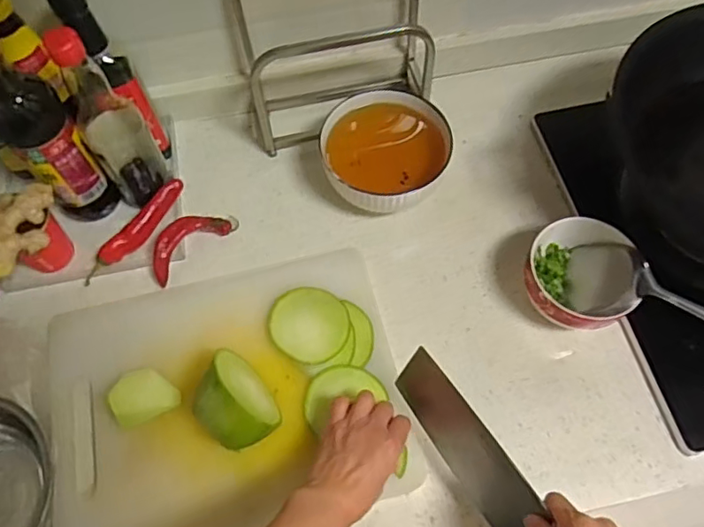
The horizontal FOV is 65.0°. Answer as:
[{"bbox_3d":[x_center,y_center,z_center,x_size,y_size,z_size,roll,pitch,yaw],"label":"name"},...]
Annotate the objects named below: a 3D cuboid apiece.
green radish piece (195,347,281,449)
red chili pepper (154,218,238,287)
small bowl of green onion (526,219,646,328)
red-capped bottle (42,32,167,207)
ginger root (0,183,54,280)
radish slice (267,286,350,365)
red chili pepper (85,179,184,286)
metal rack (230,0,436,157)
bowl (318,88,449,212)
[{"bbox_3d":[-0.115,0.136,0.540,0.066,0.067,0.091,-33,69,-13],"label":"green radish piece"},{"bbox_3d":[-0.197,-0.029,0.668,0.118,0.039,0.041,-42,71,-17],"label":"red chili pepper"},{"bbox_3d":[0.245,0.016,0.615,0.115,0.071,0.130,10,66,6],"label":"small bowl of green onion"},{"bbox_3d":[-0.268,-0.155,0.613,0.070,0.242,0.074,-25,67,-10],"label":"red-capped bottle"},{"bbox_3d":[-0.357,-0.037,0.588,0.083,0.030,0.082,-22,67,-9],"label":"ginger root"},{"bbox_3d":[-0.047,0.066,0.607,0.084,0.005,0.089,1,60,-2],"label":"radish slice"},{"bbox_3d":[-0.263,-0.038,0.673,0.034,0.035,0.156,41,72,18],"label":"red chili pepper"},{"bbox_3d":[-0.022,-0.259,0.679,0.225,0.209,0.126,-16,66,-6],"label":"metal rack"},{"bbox_3d":[0.042,-0.130,0.682,0.156,0.092,0.153,-11,65,-4],"label":"bowl"}]

